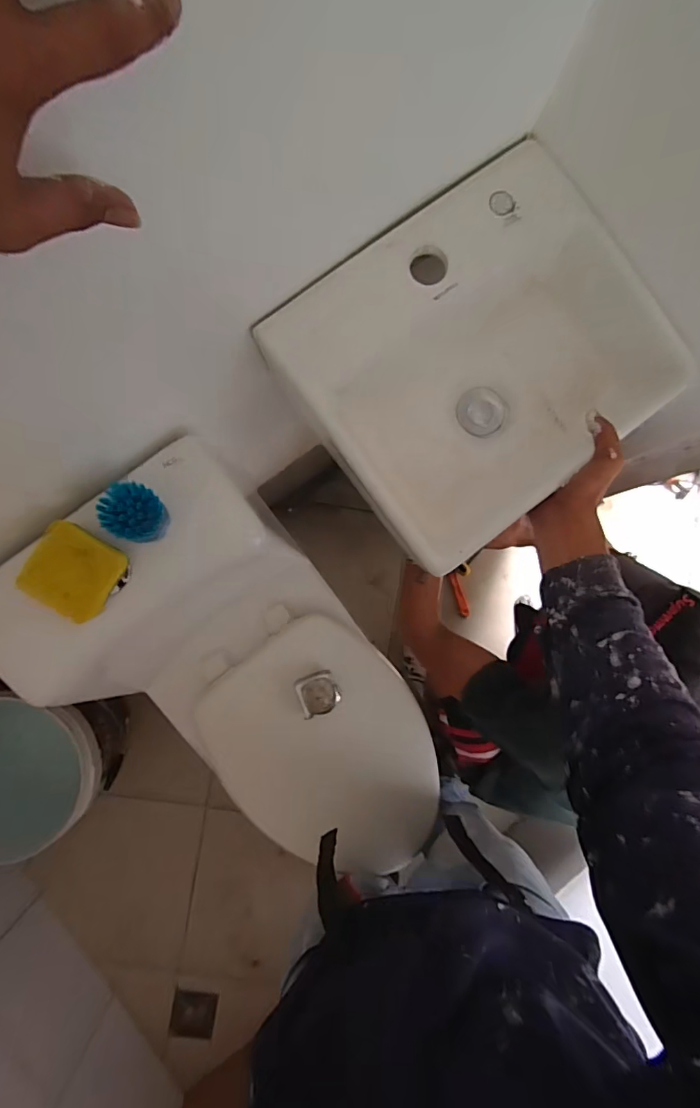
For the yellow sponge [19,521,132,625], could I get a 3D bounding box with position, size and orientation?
[{"bbox_3d":[-0.272,0.017,0.493,0.080,0.017,0.078,31,85,-1],"label":"yellow sponge"}]

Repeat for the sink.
[{"bbox_3d":[0.129,-0.190,0.511,0.333,0.111,0.282,-37,89,-5],"label":"sink"}]

